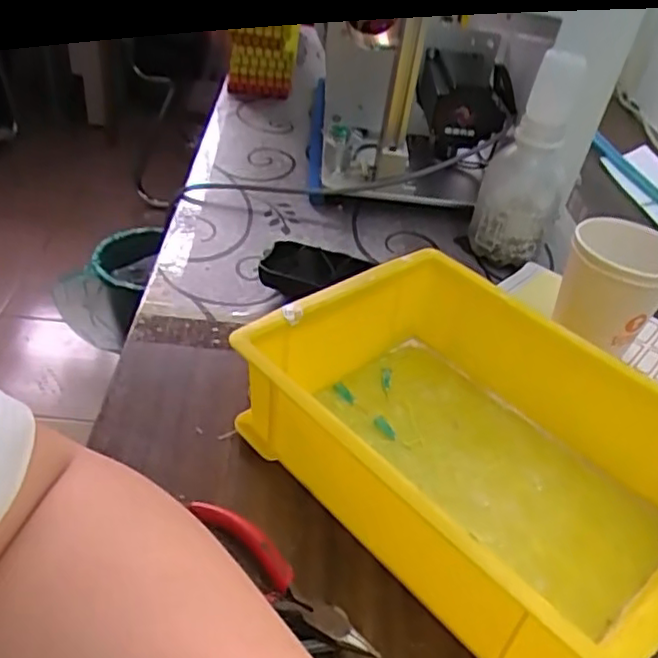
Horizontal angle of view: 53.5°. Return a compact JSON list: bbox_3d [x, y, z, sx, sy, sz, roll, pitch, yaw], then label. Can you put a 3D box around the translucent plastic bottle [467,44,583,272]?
[{"bbox_3d":[0.172,-0.141,0.556,0.071,0.167,0.060,15,39,9],"label":"translucent plastic bottle"}]

